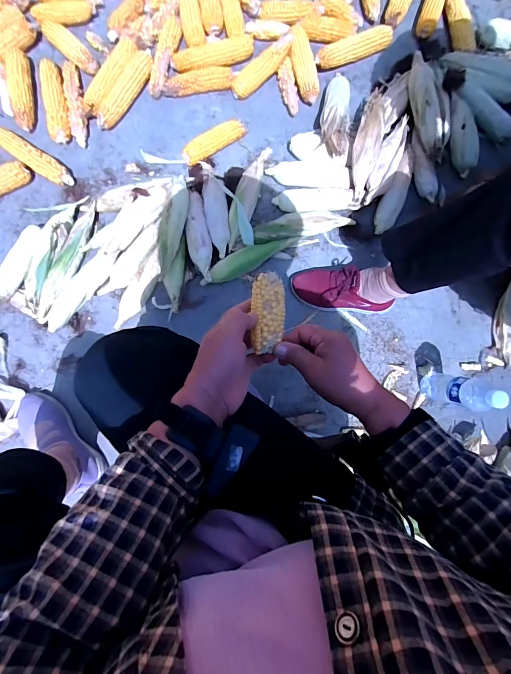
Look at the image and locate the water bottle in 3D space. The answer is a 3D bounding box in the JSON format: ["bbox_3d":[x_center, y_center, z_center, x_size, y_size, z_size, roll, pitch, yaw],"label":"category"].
[{"bbox_3d":[0.415,0.108,0.690,0.064,0.200,0.069,6,82,1],"label":"water bottle"}]

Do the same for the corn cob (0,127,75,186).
[{"bbox_3d":[-0.546,-0.439,0.830,0.231,0.040,0.049,37,85,3],"label":"corn cob"}]

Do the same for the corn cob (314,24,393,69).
[{"bbox_3d":[0.248,-0.717,0.851,0.212,0.056,0.049,-23,85,-2],"label":"corn cob"}]

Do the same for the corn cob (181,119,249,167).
[{"bbox_3d":[-0.101,-0.476,0.836,0.170,0.040,0.049,-37,85,-4],"label":"corn cob"}]

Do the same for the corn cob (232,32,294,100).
[{"bbox_3d":[0.019,-0.660,0.833,0.177,0.039,0.050,-40,85,11],"label":"corn cob"}]

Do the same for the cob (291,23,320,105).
[{"bbox_3d":[0.120,-0.682,0.845,0.055,0.038,0.185,-12,84,-1],"label":"cob"}]

